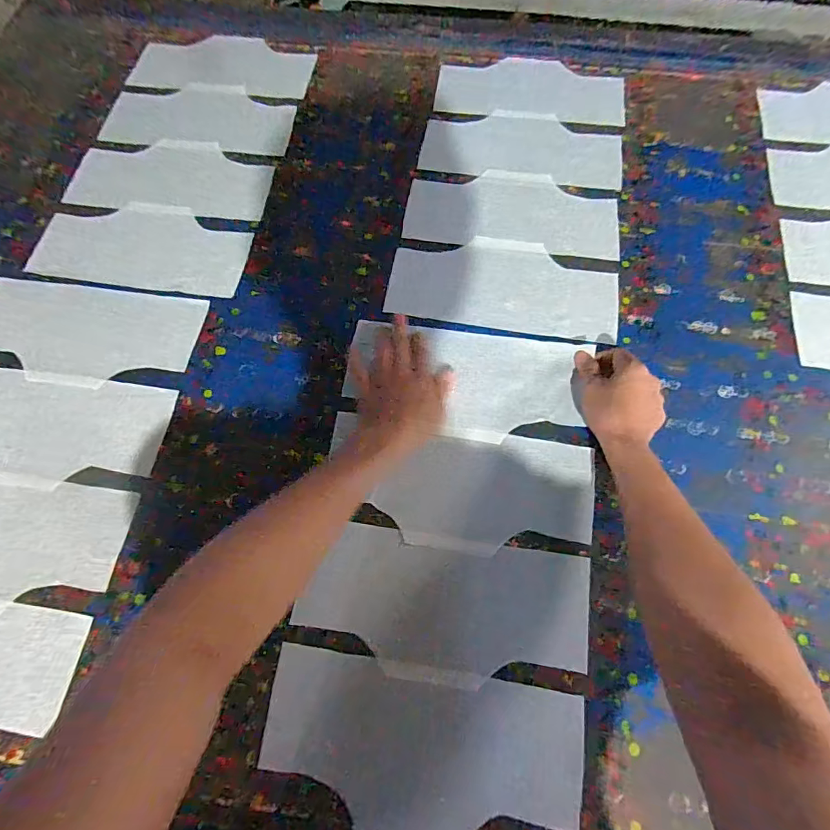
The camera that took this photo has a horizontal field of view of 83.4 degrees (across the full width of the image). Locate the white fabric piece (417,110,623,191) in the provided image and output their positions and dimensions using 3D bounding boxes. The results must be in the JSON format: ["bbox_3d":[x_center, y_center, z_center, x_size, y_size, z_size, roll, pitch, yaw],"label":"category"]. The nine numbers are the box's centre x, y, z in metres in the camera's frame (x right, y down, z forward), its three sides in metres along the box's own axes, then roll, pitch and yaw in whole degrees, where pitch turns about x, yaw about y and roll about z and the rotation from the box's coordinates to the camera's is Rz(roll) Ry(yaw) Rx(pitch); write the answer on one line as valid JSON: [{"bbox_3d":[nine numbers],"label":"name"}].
[{"bbox_3d":[0.157,-0.399,0.688,0.285,0.004,0.135,8,71,4],"label":"white fabric piece"}]

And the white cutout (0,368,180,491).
[{"bbox_3d":[-0.441,0.015,0.551,0.294,0.008,0.137,7,71,4],"label":"white cutout"}]

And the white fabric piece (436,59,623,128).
[{"bbox_3d":[0.180,-0.513,0.728,0.286,0.005,0.132,8,71,4],"label":"white fabric piece"}]

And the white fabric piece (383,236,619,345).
[{"bbox_3d":[0.114,-0.170,0.605,0.287,0.010,0.134,7,70,3],"label":"white fabric piece"}]

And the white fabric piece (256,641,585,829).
[{"bbox_3d":[0.006,0.308,0.428,0.286,0.013,0.130,9,66,3],"label":"white fabric piece"}]

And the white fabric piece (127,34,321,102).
[{"bbox_3d":[-0.307,-0.571,0.754,0.285,0.007,0.139,7,71,4],"label":"white fabric piece"}]

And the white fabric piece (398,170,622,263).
[{"bbox_3d":[0.135,-0.286,0.652,0.286,0.010,0.130,7,73,3],"label":"white fabric piece"}]

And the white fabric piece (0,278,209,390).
[{"bbox_3d":[-0.415,-0.102,0.586,0.280,0.009,0.137,8,70,2],"label":"white fabric piece"}]

